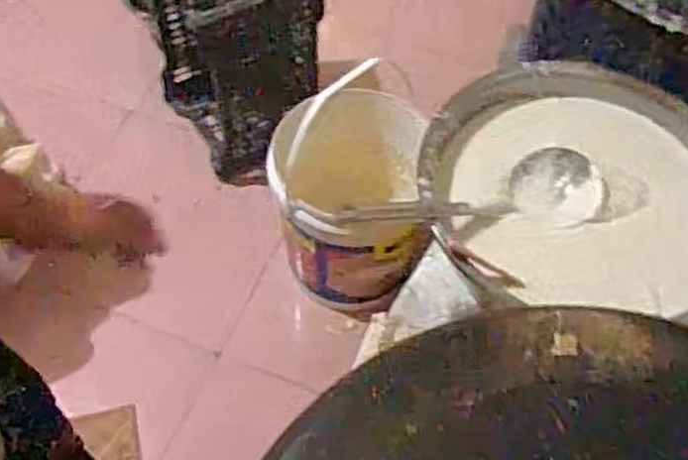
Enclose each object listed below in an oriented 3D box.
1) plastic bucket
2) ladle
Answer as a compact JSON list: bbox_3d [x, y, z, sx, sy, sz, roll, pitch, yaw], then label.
[{"bbox_3d":[0.006,-0.047,1.436,0.271,0.370,0.268,1,56,-1],"label":"plastic bucket"},{"bbox_3d":[0.126,-0.048,0.905,0.366,0.048,0.106,-3,56,-3],"label":"ladle"}]

